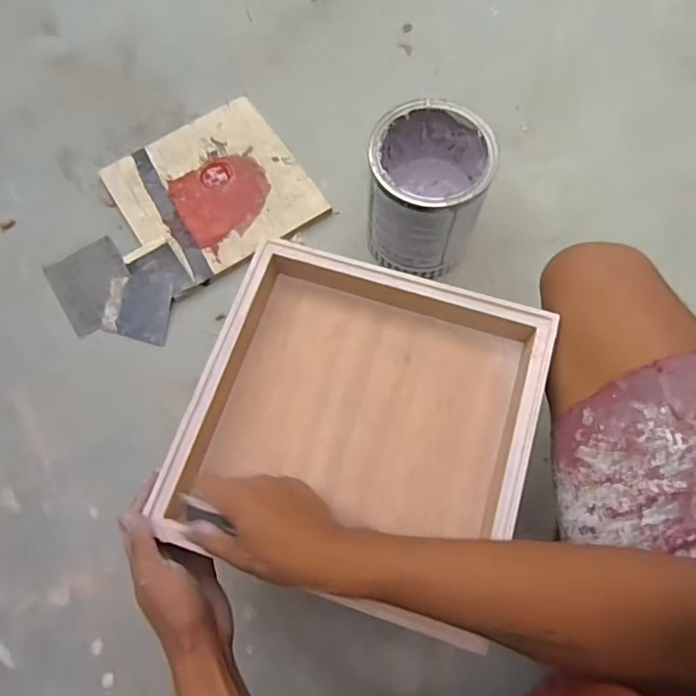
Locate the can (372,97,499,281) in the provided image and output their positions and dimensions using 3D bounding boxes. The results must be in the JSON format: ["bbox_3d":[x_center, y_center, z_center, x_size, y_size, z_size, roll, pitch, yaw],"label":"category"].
[{"bbox_3d":[0.111,-0.215,0.778,0.150,0.203,0.169,8,73,6],"label":"can"}]

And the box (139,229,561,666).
[{"bbox_3d":[0.013,0.070,0.532,0.308,0.059,0.298,19,73,8],"label":"box"}]

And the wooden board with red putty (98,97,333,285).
[{"bbox_3d":[-0.222,-0.260,0.895,0.279,0.017,0.278,-32,73,-9],"label":"wooden board with red putty"}]

